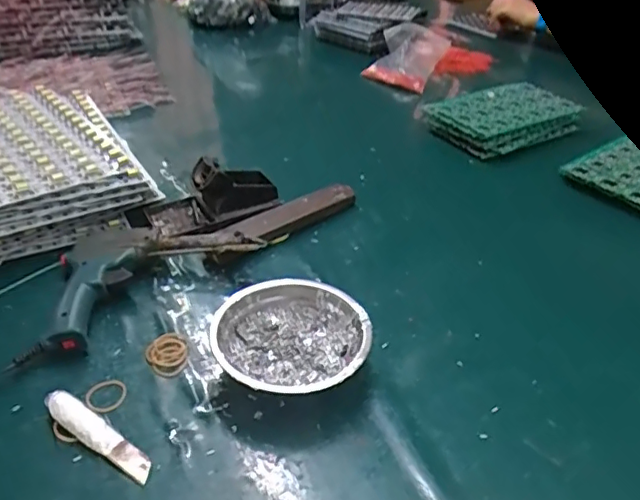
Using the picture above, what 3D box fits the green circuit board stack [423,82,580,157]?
[{"bbox_3d":[0.272,-0.193,0.840,0.204,0.052,0.137,-17,41,-24],"label":"green circuit board stack"}]

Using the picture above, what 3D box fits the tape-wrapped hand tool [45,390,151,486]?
[{"bbox_3d":[-0.163,0.135,0.418,0.101,0.017,0.025,25,45,27],"label":"tape-wrapped hand tool"}]

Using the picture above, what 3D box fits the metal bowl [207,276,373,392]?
[{"bbox_3d":[-0.024,0.079,0.473,0.125,0.043,0.121,0,40,0],"label":"metal bowl"}]

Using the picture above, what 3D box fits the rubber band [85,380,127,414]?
[{"bbox_3d":[-0.171,0.117,0.455,0.031,0.006,0.030,0,40,0],"label":"rubber band"}]

